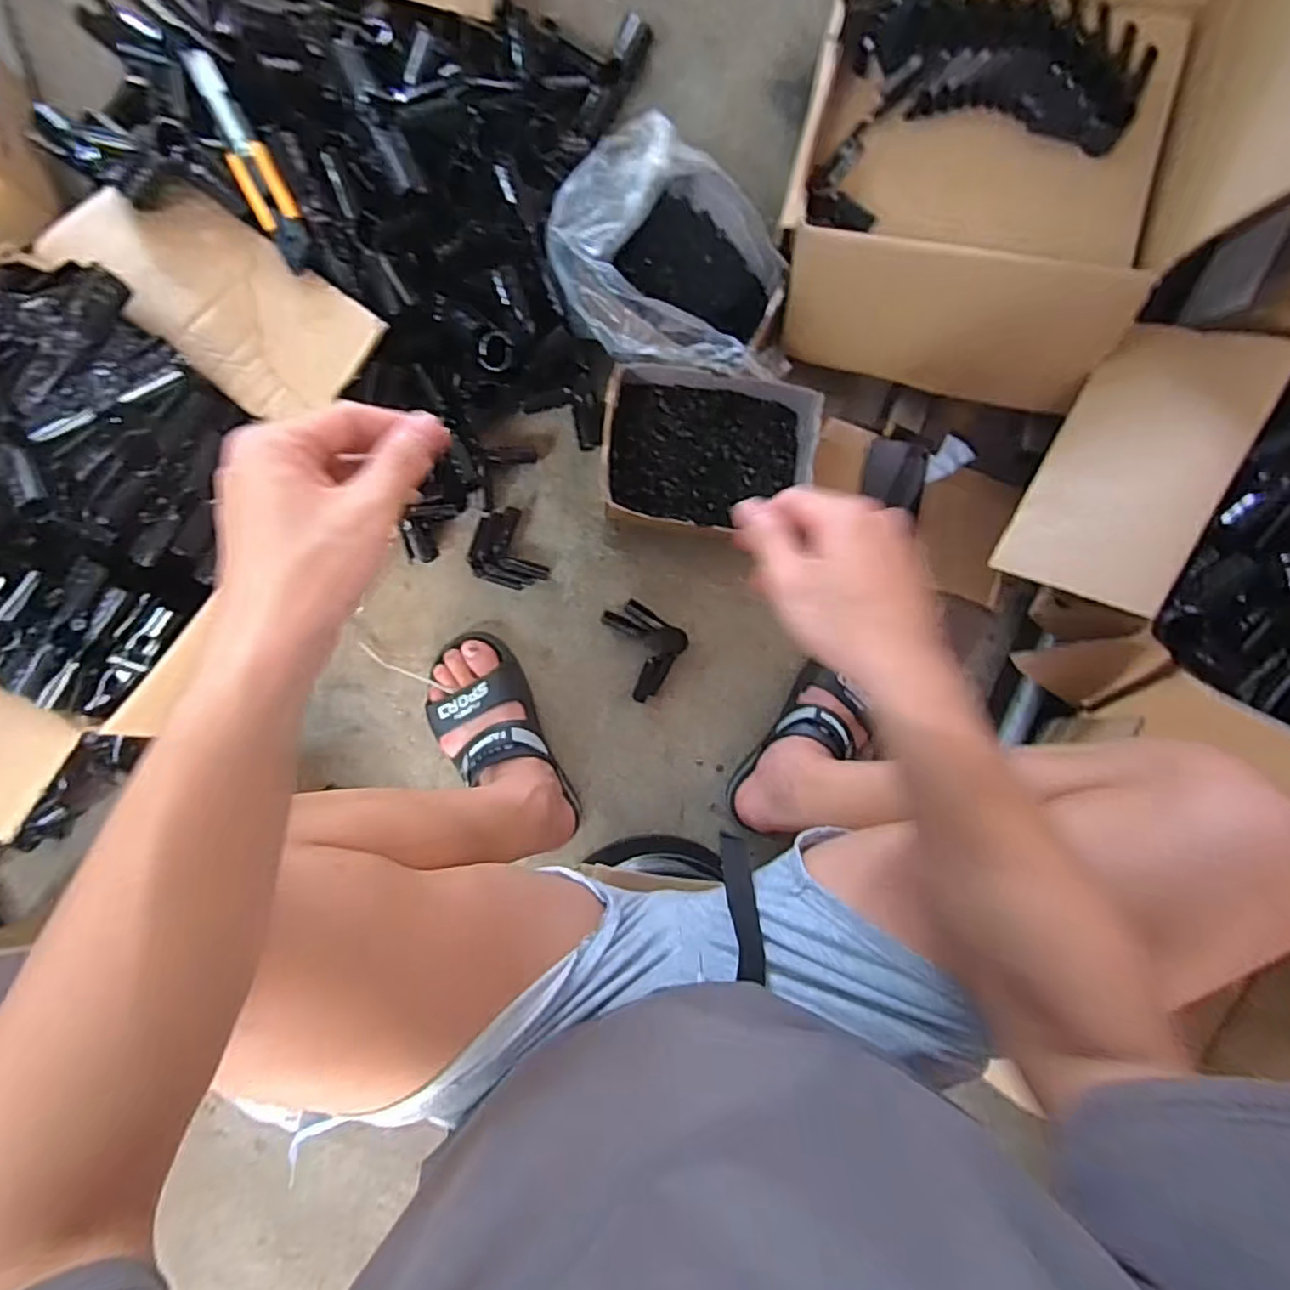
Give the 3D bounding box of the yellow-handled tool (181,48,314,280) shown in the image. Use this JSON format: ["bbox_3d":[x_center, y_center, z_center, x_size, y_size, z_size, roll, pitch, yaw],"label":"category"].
[{"bbox_3d":[-0.345,-0.423,0.565,0.036,0.013,0.184,-29,96,-2],"label":"yellow-handled tool"}]

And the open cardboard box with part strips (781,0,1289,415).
[{"bbox_3d":[0.318,-0.452,0.546,0.326,0.247,0.388,14,93,-5],"label":"open cardboard box with part strips"}]

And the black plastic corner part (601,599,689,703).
[{"bbox_3d":[0.007,0.001,0.720,0.077,0.032,0.106,-23,96,-2],"label":"black plastic corner part"}]

